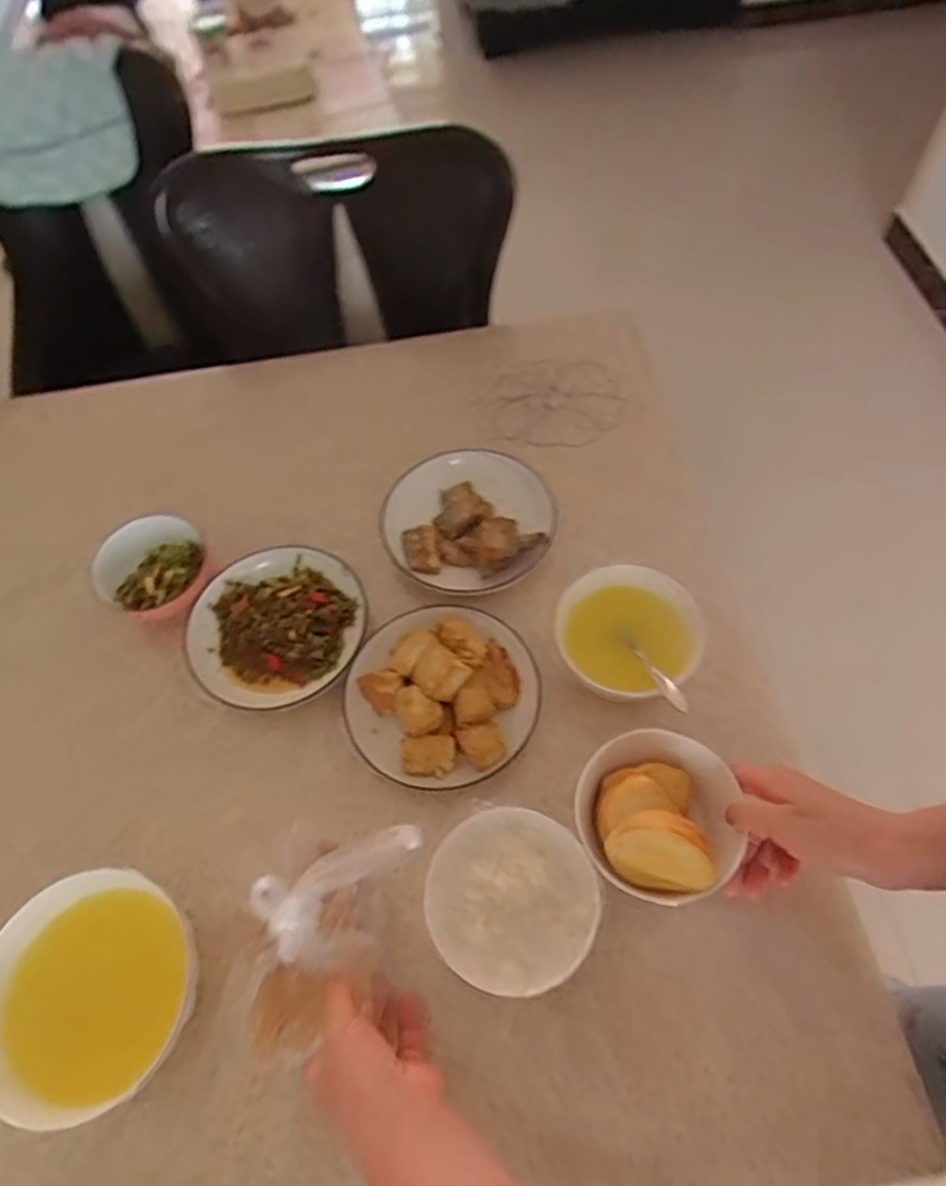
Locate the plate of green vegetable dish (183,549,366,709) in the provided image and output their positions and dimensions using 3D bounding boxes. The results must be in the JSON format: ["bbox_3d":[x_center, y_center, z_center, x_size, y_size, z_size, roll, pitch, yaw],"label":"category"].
[{"bbox_3d":[-0.193,0.035,0.705,0.176,0.032,0.168,-27,61,-12],"label":"plate of green vegetable dish"}]

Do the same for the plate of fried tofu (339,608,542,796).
[{"bbox_3d":[-0.030,0.087,0.644,0.165,0.065,0.169,-2,59,3],"label":"plate of fried tofu"}]

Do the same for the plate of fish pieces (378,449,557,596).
[{"bbox_3d":[-0.005,-0.075,0.749,0.178,0.047,0.171,-31,62,-15],"label":"plate of fish pieces"}]

